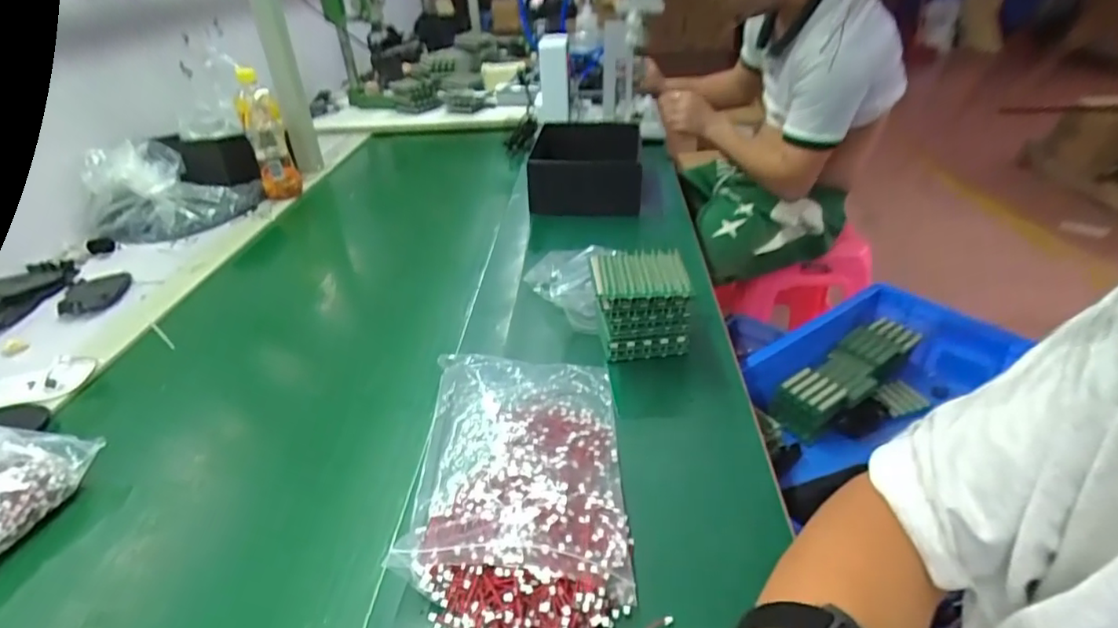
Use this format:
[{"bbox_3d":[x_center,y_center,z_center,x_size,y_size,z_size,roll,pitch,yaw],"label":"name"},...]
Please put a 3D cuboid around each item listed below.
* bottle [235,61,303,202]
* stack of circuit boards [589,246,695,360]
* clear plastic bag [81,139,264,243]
[{"bbox_3d":[-0.515,-0.311,1.014,0.066,0.206,0.071,-17,36,-21],"label":"bottle"},{"bbox_3d":[0.086,-0.014,0.602,0.097,0.092,0.078,0,33,4],"label":"stack of circuit boards"},{"bbox_3d":[-0.646,-0.212,0.960,0.251,0.122,0.149,-26,39,-31],"label":"clear plastic bag"}]

